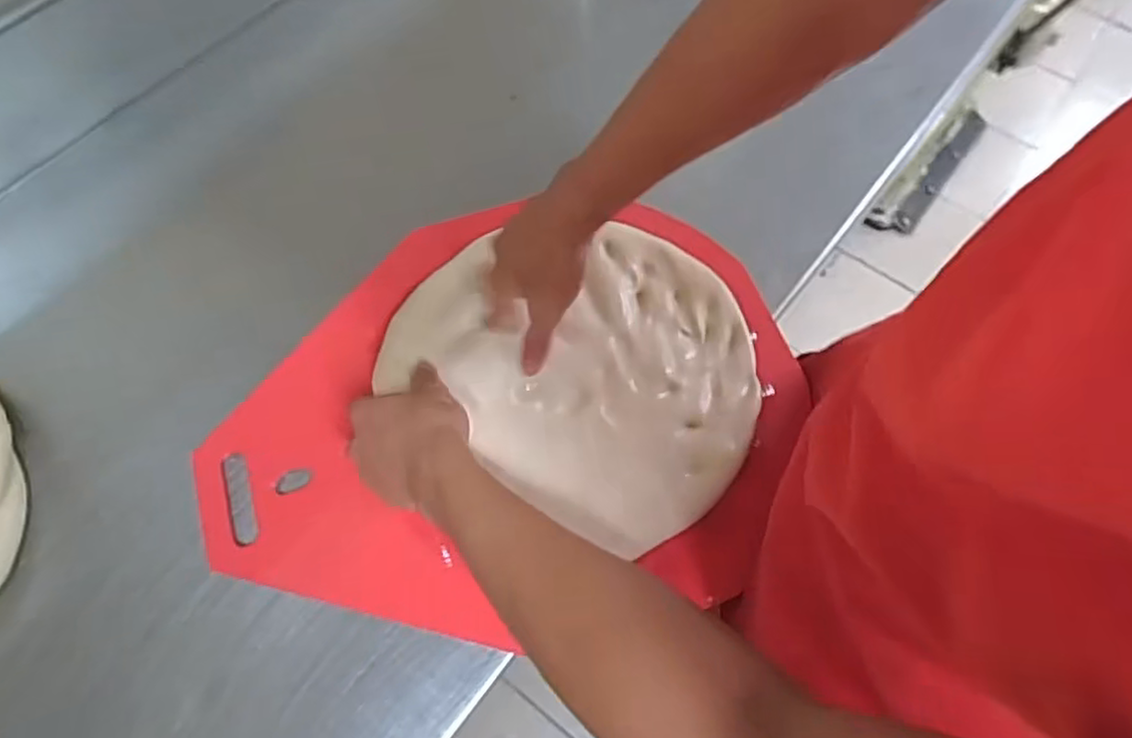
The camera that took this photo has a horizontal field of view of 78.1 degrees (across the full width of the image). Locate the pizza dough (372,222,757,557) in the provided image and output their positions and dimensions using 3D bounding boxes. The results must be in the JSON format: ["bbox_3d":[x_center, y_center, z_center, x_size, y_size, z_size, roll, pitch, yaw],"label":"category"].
[{"bbox_3d":[0.021,-0.021,0.584,0.285,0.034,0.259,30,68,12],"label":"pizza dough"}]

